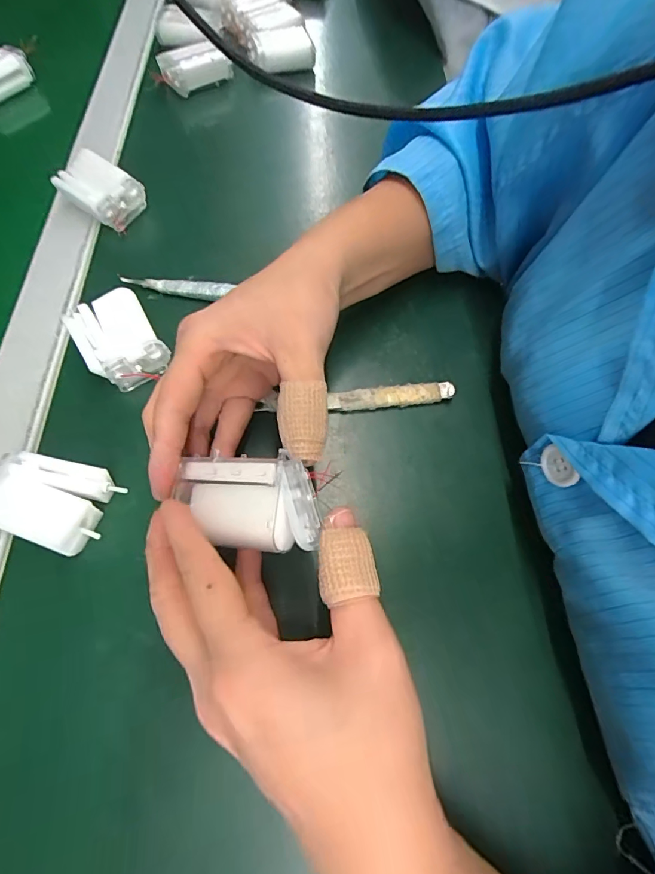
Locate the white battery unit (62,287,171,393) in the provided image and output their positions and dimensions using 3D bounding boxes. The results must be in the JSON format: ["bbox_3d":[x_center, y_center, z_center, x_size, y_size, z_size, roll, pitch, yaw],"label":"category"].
[{"bbox_3d":[-0.129,-0.060,0.258,0.044,0.018,0.058,-30,69,-15],"label":"white battery unit"}]

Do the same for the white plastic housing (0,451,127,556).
[{"bbox_3d":[-0.143,0.033,0.219,0.059,0.022,0.043,15,65,6],"label":"white plastic housing"}]

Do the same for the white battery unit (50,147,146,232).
[{"bbox_3d":[-0.169,-0.182,0.312,0.054,0.028,0.037,31,67,13],"label":"white battery unit"}]

